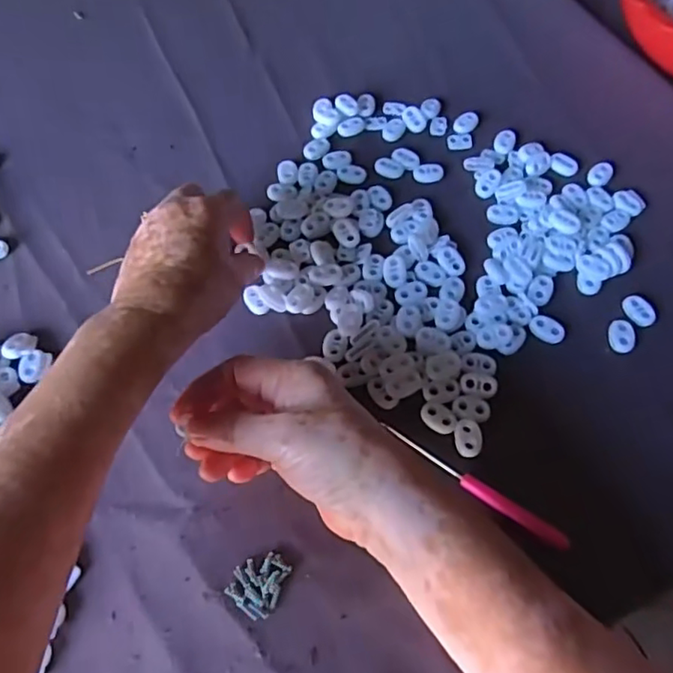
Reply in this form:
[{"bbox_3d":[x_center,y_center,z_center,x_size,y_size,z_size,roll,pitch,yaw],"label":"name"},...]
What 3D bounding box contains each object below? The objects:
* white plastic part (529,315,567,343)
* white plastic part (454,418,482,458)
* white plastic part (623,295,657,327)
[{"bbox_3d":[0.135,-0.005,0.380,0.022,0.005,0.015,39,68,21],"label":"white plastic part"},{"bbox_3d":[0.077,0.059,0.346,0.015,0.004,0.022,0,60,1],"label":"white plastic part"},{"bbox_3d":[0.196,-0.017,0.386,0.014,0.005,0.022,-17,61,-9],"label":"white plastic part"}]

